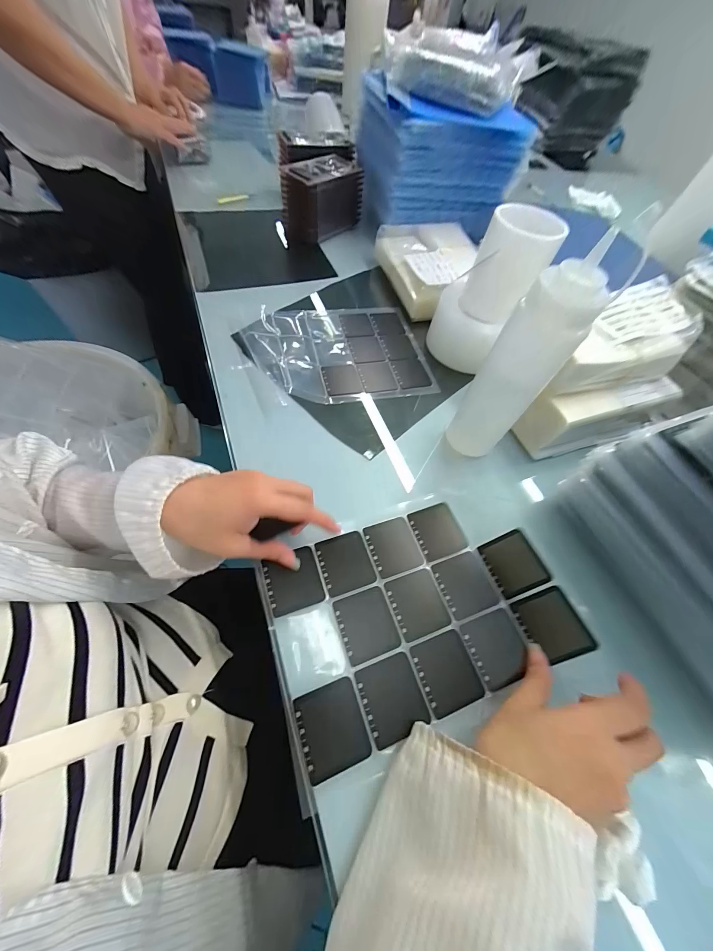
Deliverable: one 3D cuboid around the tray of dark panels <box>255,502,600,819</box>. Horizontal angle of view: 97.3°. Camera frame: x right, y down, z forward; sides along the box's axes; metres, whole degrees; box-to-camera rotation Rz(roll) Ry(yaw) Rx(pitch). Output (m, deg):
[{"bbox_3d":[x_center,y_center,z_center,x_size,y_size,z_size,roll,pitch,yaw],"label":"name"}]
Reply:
[{"bbox_3d":[0.051,0.120,0.291,0.256,0.027,0.174,-17,61,-13],"label":"tray of dark panels"}]

